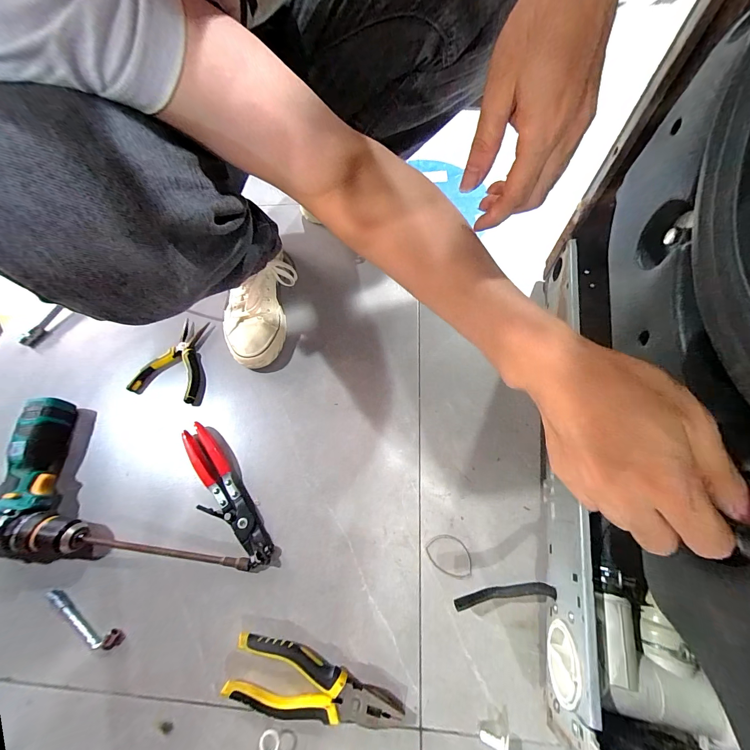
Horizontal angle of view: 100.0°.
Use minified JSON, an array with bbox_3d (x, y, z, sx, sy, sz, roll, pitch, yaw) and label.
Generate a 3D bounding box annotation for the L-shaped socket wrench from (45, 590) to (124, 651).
[{"bbox_3d":[-0.332,0.276,0.355,0.104,0.016,0.018,22,67,13],"label":"L-shaped socket wrench"}]

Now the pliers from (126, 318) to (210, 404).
[{"bbox_3d":[-0.316,-0.029,0.514,0.100,0.026,0.141,11,65,8],"label":"pliers"}]

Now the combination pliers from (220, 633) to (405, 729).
[{"bbox_3d":[-0.063,0.323,0.326,0.177,0.019,0.056,10,65,8],"label":"combination pliers"}]

